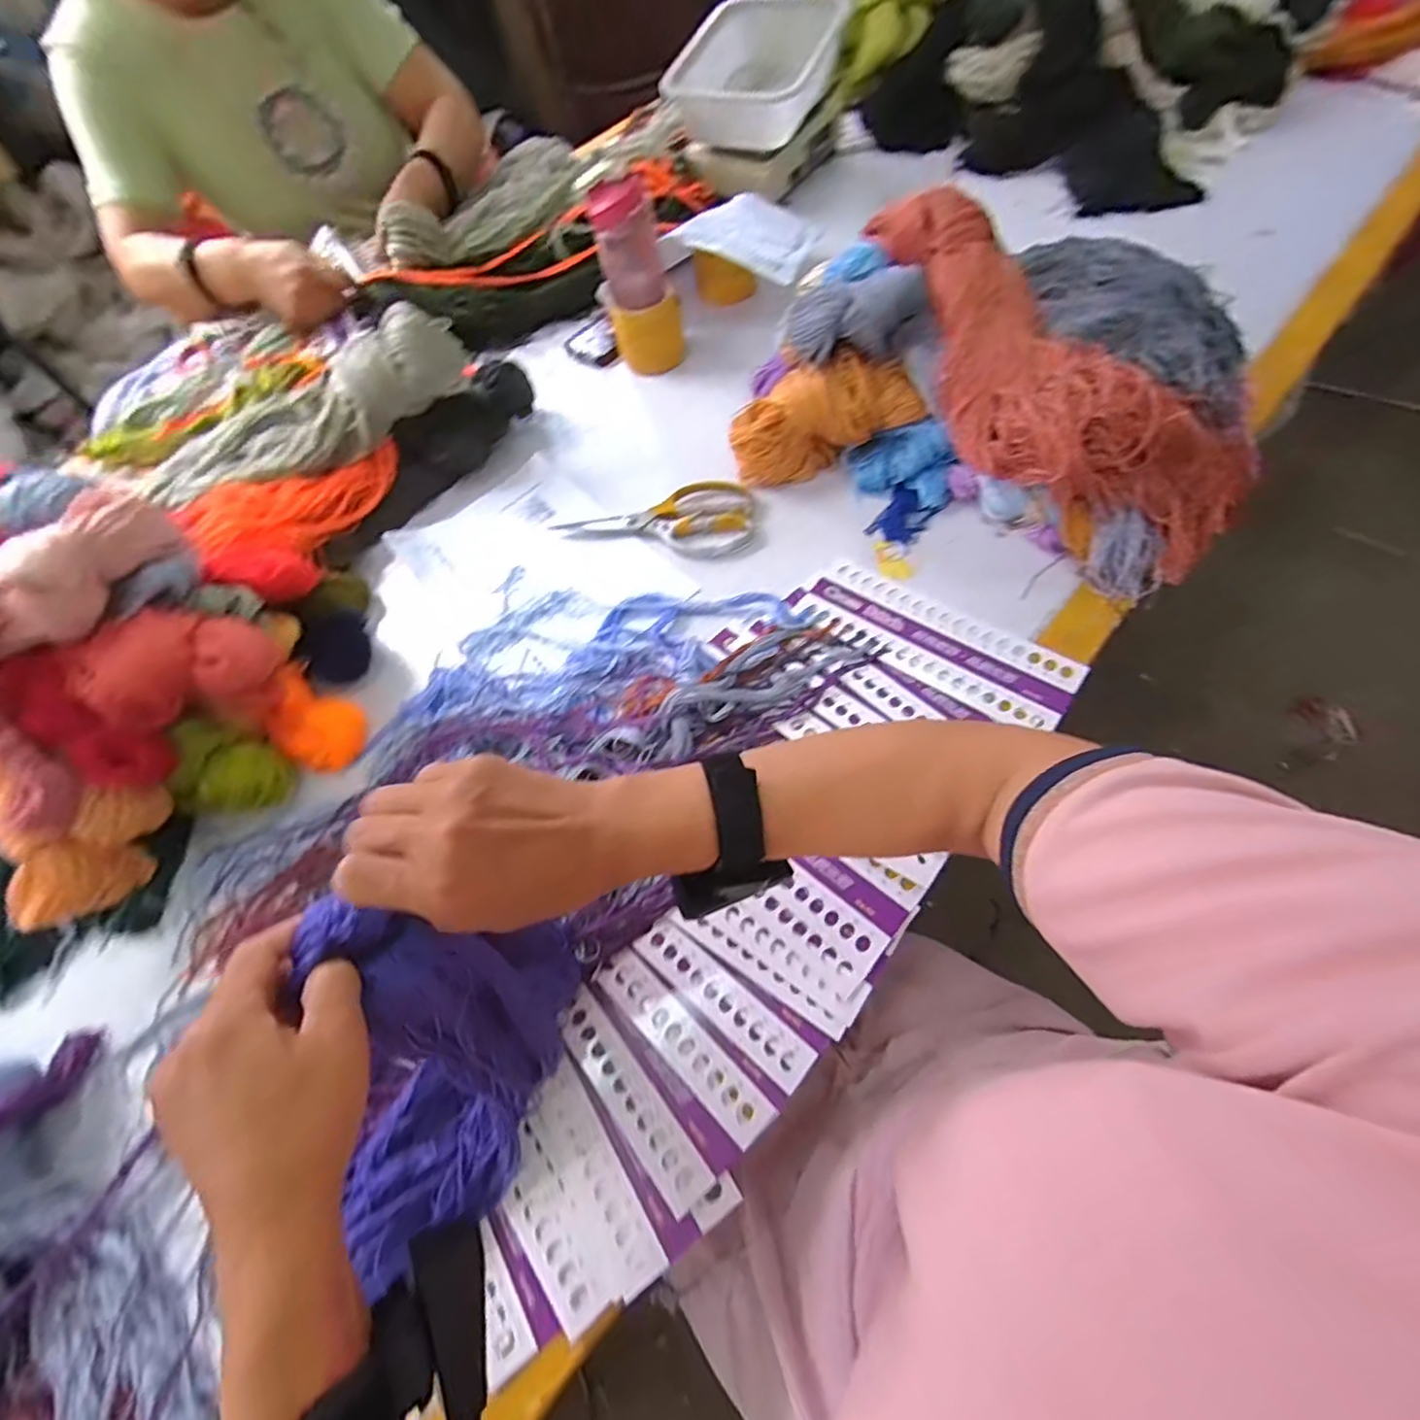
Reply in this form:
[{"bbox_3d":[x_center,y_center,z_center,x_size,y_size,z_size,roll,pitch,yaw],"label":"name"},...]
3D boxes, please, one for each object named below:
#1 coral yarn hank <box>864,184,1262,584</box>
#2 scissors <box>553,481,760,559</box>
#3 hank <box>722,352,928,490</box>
[{"bbox_3d":[0.287,-0.304,0.543,0.165,0.080,0.436,-39,83,-13],"label":"coral yarn hank"},{"bbox_3d":[-0.056,-0.208,0.649,0.215,0.007,0.096,4,63,10],"label":"scissors"},{"bbox_3d":[0.115,-0.300,0.633,0.188,0.089,0.068,-8,61,4],"label":"hank"}]

